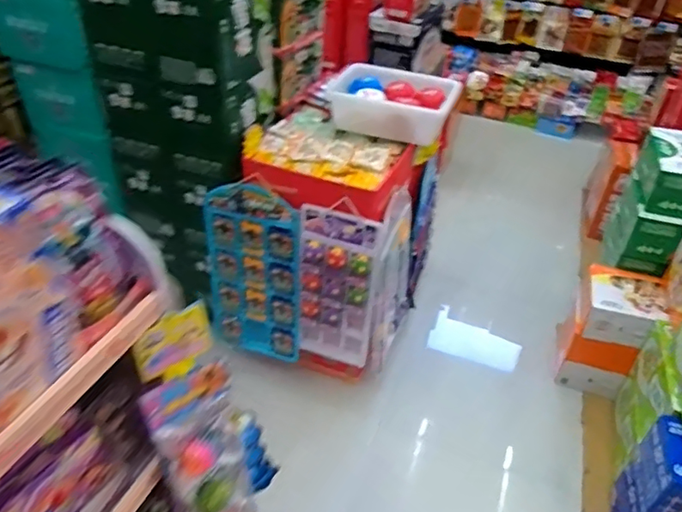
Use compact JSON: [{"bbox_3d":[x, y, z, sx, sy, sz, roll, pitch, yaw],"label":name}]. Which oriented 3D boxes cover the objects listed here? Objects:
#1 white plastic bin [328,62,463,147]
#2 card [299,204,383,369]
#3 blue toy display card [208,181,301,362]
[{"bbox_3d":[0.147,-0.474,1.690,0.392,0.117,0.258,18,40,17],"label":"white plastic bin"},{"bbox_3d":[-0.016,0.105,1.588,0.225,0.531,0.049,12,32,15],"label":"card"},{"bbox_3d":[-0.268,0.062,1.683,0.323,0.587,0.036,16,31,16],"label":"blue toy display card"}]

